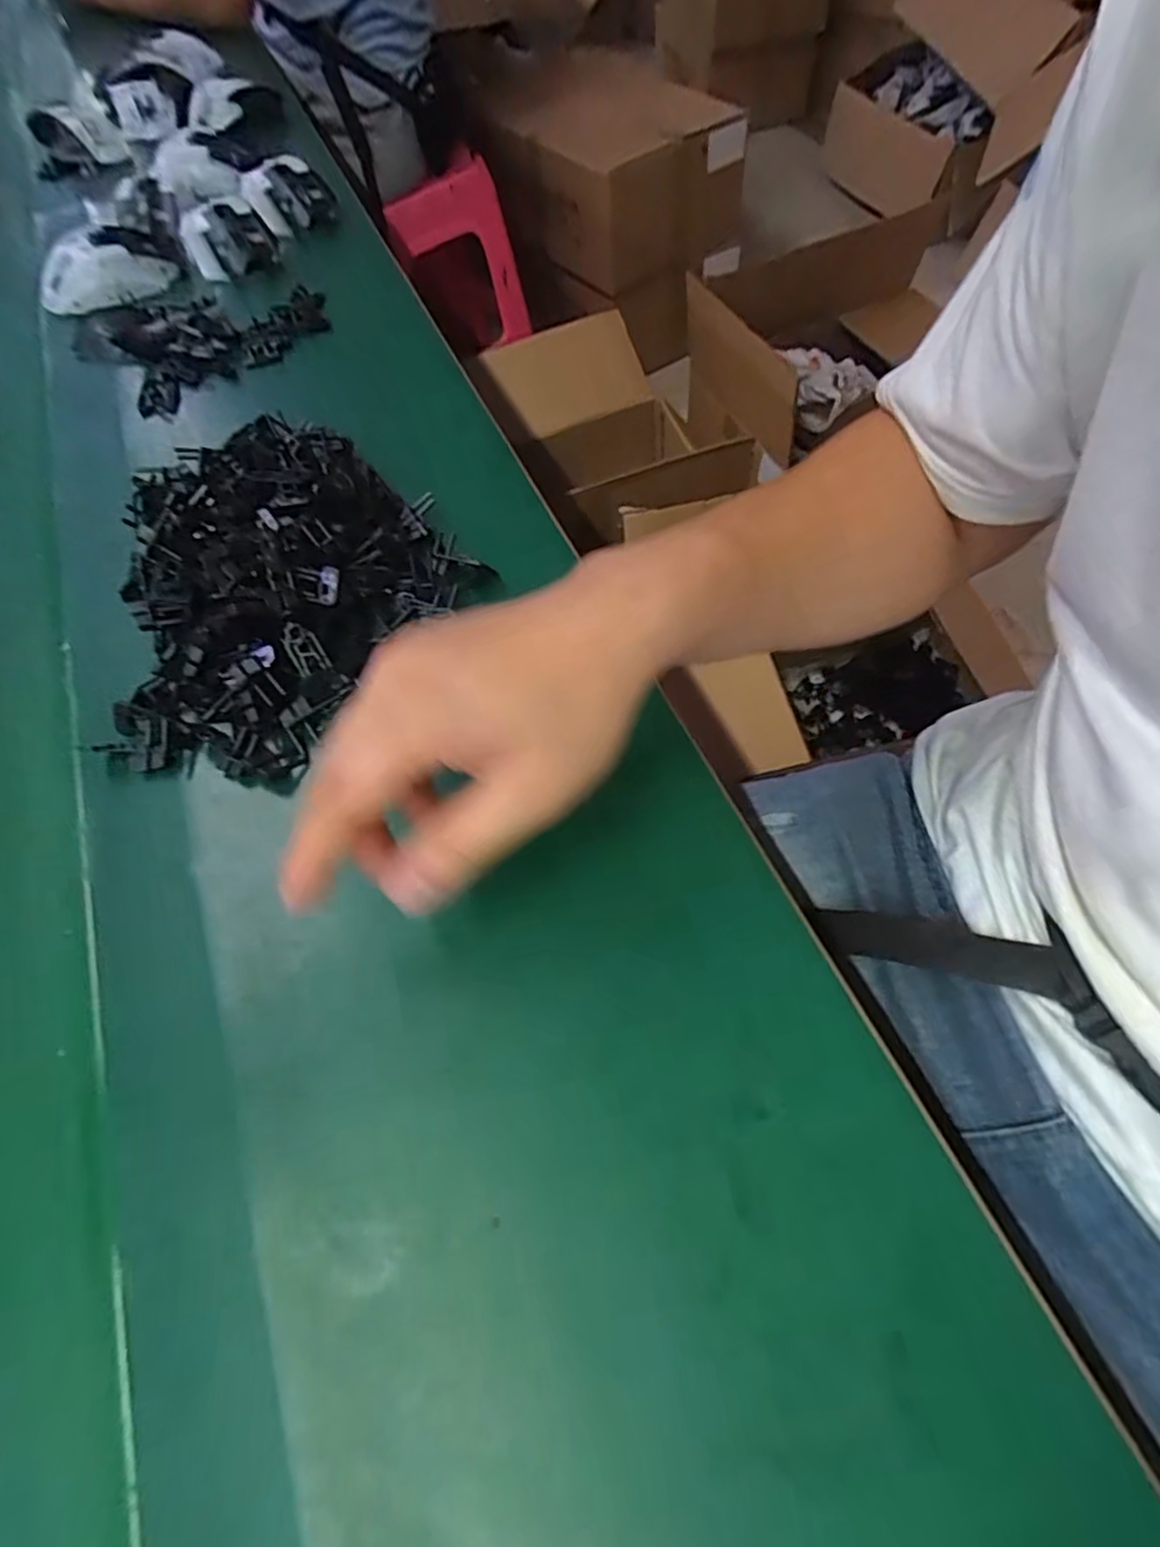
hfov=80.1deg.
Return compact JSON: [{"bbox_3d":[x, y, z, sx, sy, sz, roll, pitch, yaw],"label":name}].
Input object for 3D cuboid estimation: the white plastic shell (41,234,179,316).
[{"bbox_3d":[-0.391,-0.406,0.562,0.105,0.039,0.043,-10,61,-1],"label":"white plastic shell"}]

